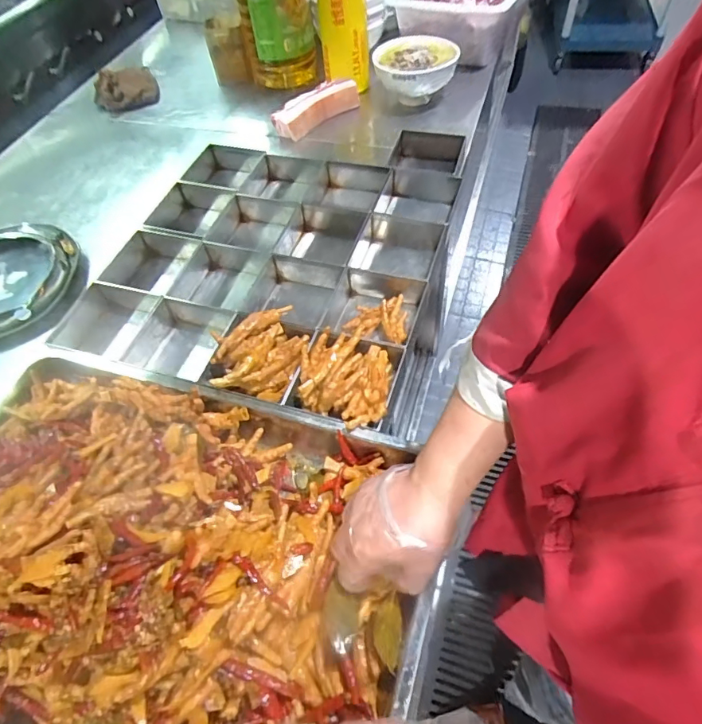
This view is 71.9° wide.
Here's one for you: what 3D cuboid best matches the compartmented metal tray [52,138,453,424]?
[{"bbox_3d":[-0.124,-0.199,0.796,0.521,0.111,0.626,11,57,13],"label":"compartmented metal tray"}]

